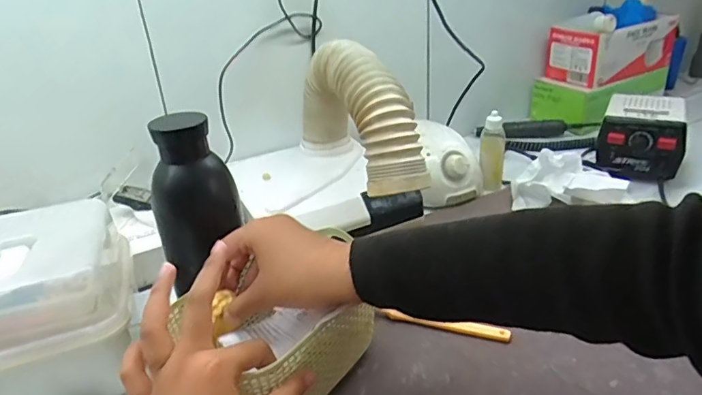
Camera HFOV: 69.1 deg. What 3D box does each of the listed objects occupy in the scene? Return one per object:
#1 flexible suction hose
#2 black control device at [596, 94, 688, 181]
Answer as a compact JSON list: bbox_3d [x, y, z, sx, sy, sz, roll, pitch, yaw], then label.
[{"bbox_3d":[0.011,-0.087,0.547,0.061,0.130,0.225,-14,29,-18],"label":"flexible suction hose"},{"bbox_3d":[0.422,-0.090,0.740,0.108,0.084,0.124,12,32,30],"label":"black control device"}]

